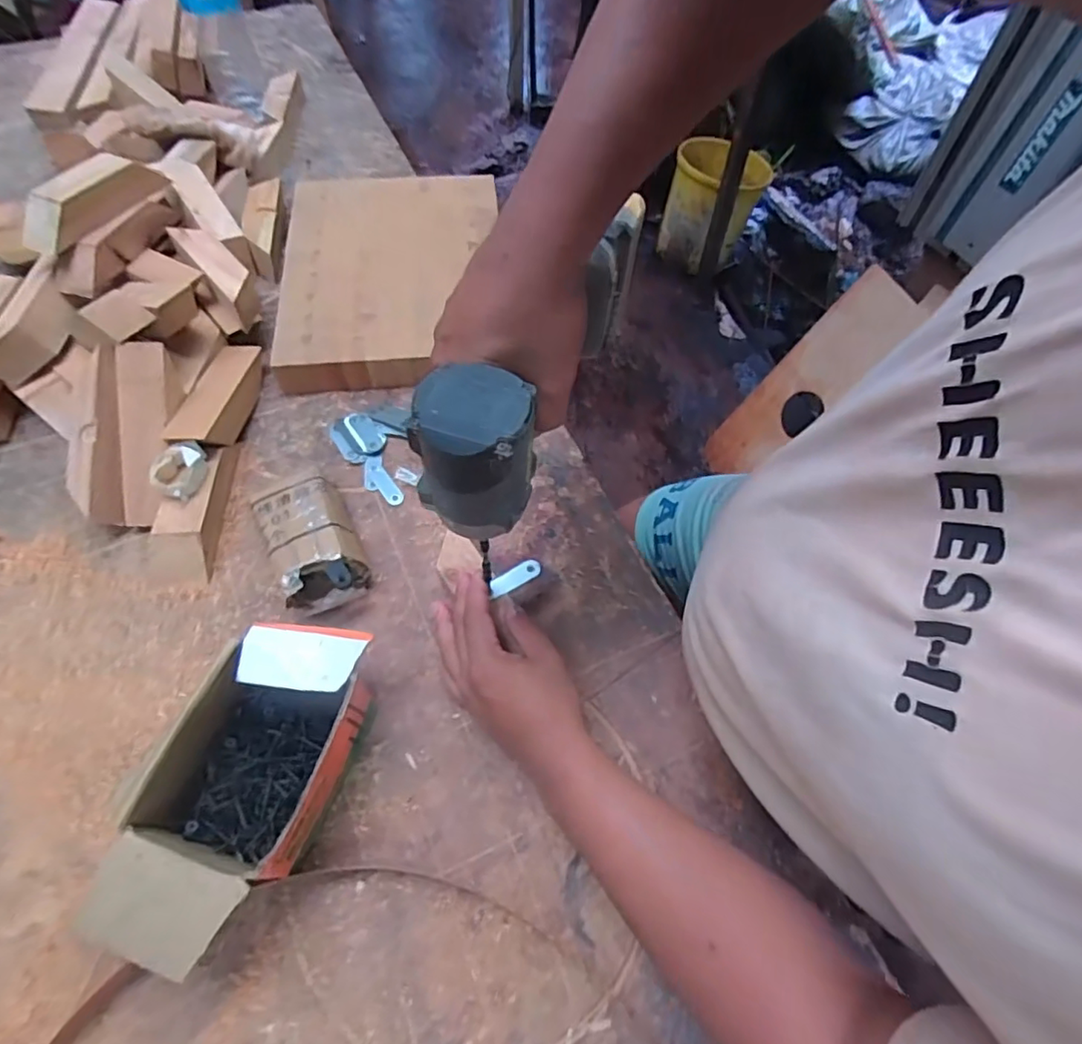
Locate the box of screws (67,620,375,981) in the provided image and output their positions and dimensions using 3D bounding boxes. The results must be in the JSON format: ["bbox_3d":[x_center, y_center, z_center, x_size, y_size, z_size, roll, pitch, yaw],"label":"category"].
[{"bbox_3d":[-0.195,0.174,0.406,0.100,0.077,0.203,15,60,6],"label":"box of screws"}]

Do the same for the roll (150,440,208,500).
[{"bbox_3d":[-0.322,-0.046,0.522,0.034,0.020,0.051,1,59,-2],"label":"roll"}]

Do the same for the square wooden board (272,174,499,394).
[{"bbox_3d":[-0.175,-0.303,0.707,0.251,0.050,0.334,-3,60,-4],"label":"square wooden board"}]

